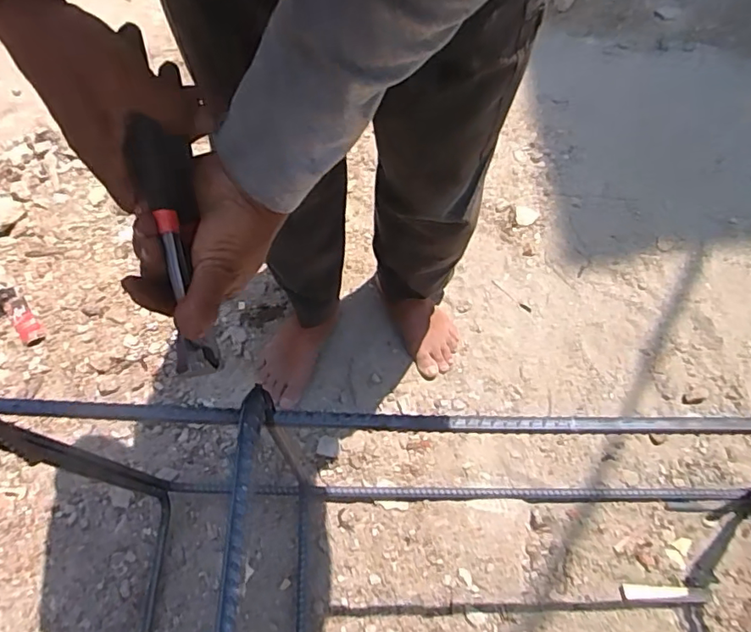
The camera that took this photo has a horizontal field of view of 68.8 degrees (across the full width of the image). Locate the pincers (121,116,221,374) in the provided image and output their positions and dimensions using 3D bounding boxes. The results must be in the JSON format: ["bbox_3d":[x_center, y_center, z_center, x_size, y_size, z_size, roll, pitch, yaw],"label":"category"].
[{"bbox_3d":[-0.124,-0.042,0.344,0.033,0.024,0.156,-12,86,-5],"label":"pincers"}]

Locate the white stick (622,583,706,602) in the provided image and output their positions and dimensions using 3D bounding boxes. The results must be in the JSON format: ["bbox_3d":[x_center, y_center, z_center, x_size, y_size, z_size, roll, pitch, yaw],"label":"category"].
[{"bbox_3d":[0.402,0.386,0.763,0.111,0.006,0.020,4,65,0],"label":"white stick"}]

